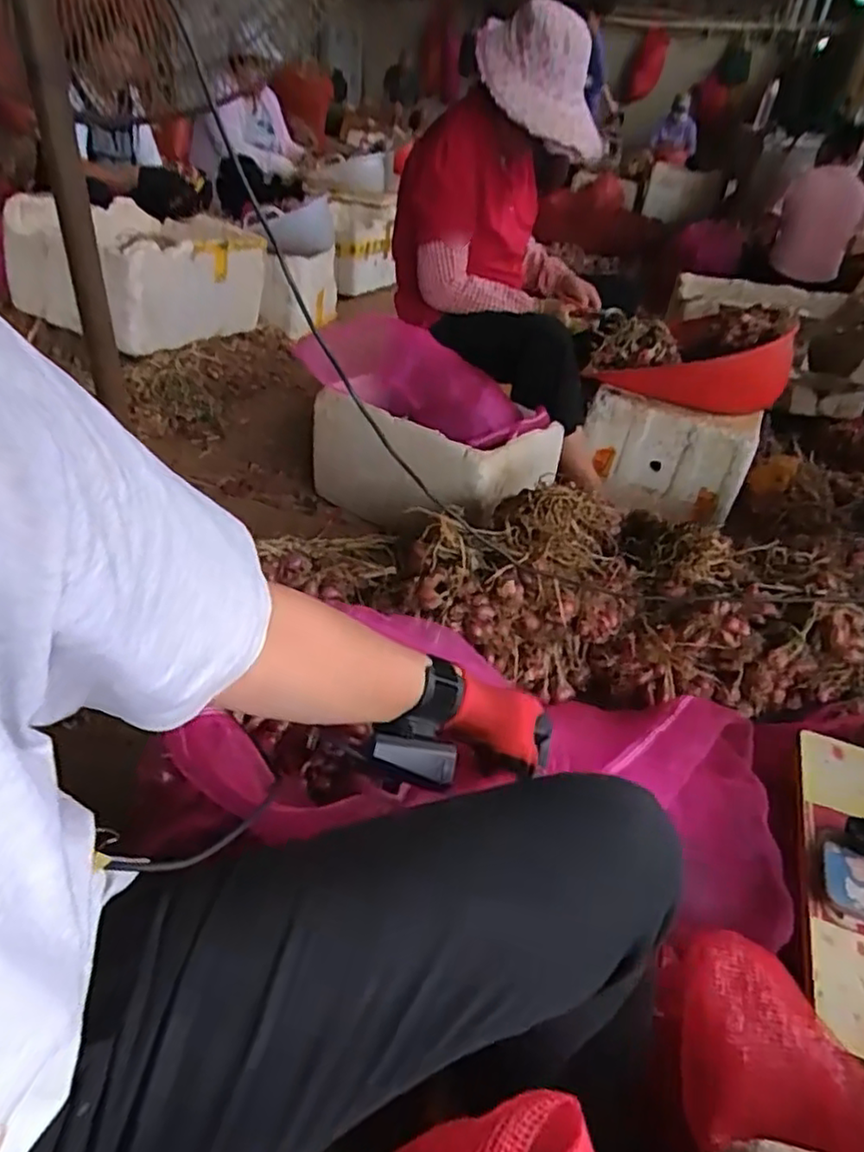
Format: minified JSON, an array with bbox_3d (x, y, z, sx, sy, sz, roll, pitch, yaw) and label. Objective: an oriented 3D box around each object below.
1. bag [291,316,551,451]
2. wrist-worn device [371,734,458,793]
[{"bbox_3d":[-0.024,-0.421,1.445,0.548,0.135,0.194,18,38,14],"label":"bag"},{"bbox_3d":[-0.014,0.135,0.497,0.064,0.022,0.026,21,32,-18],"label":"wrist-worn device"}]

